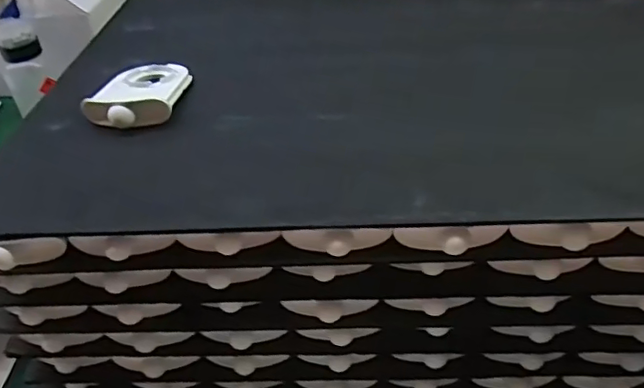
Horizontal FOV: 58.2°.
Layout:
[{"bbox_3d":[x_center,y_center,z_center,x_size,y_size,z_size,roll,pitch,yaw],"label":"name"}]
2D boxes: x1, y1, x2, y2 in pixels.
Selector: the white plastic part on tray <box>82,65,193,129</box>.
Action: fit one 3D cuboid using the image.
[{"bbox_3d":[-0.126,-0.074,0.400,0.056,0.017,0.083,-2,38,5],"label":"white plastic part on tray"}]

